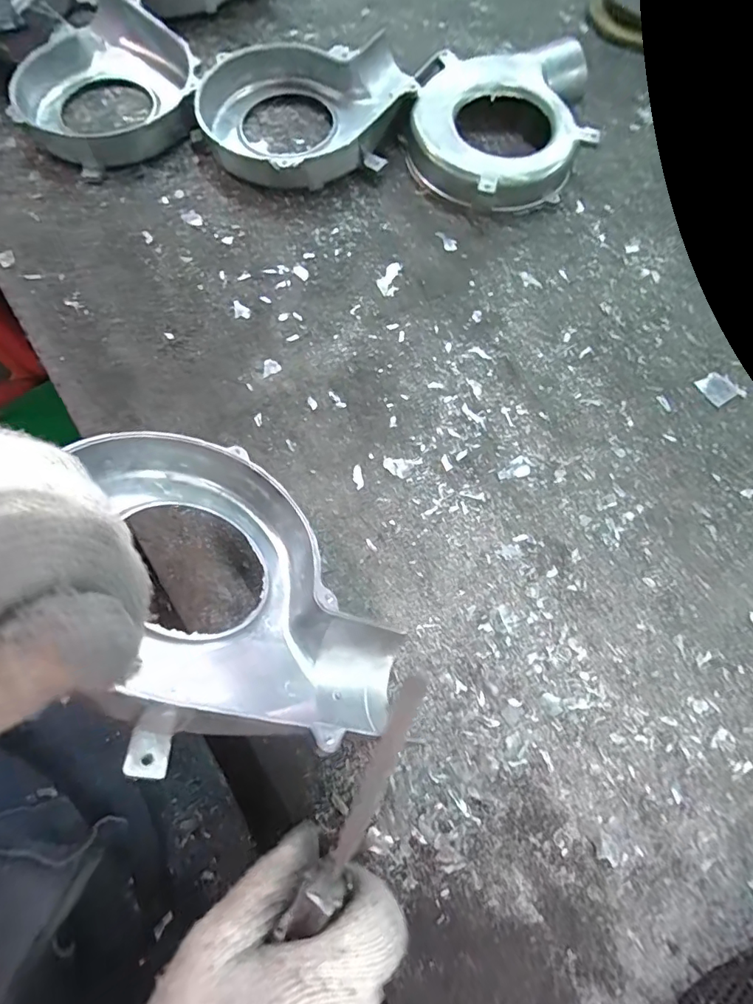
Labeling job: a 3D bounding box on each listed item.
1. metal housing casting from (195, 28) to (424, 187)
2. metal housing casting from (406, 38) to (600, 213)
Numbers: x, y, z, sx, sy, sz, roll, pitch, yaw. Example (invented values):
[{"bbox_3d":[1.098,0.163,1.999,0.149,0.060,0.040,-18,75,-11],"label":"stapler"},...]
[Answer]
[{"bbox_3d":[-0.059,-0.341,0.420,0.182,0.032,0.146,-20,73,-7],"label":"metal housing casting"},{"bbox_3d":[0.105,-0.326,0.418,0.149,0.034,0.176,8,71,3],"label":"metal housing casting"}]

